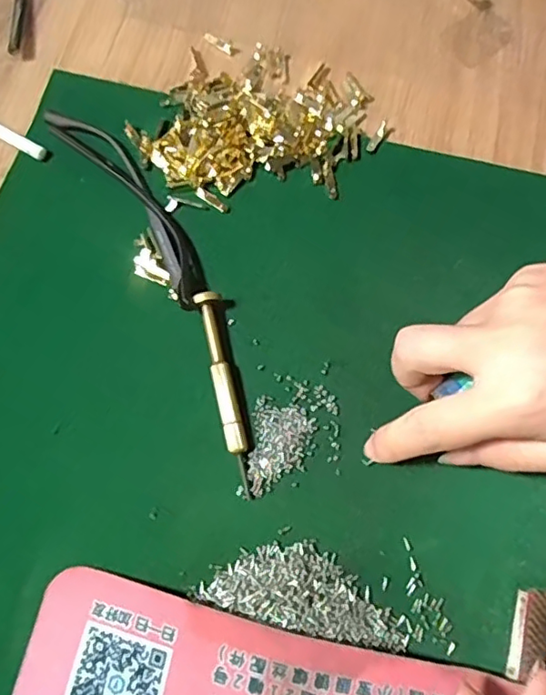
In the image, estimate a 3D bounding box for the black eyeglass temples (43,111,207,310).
[{"bbox_3d":[-0.072,-0.076,0.291,0.023,0.015,0.140,-35,76,-9],"label":"black eyeglass temples"}]

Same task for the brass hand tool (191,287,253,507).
[{"bbox_3d":[-0.020,0.020,0.264,0.011,0.013,0.093,-14,74,-3],"label":"brass hand tool"}]

